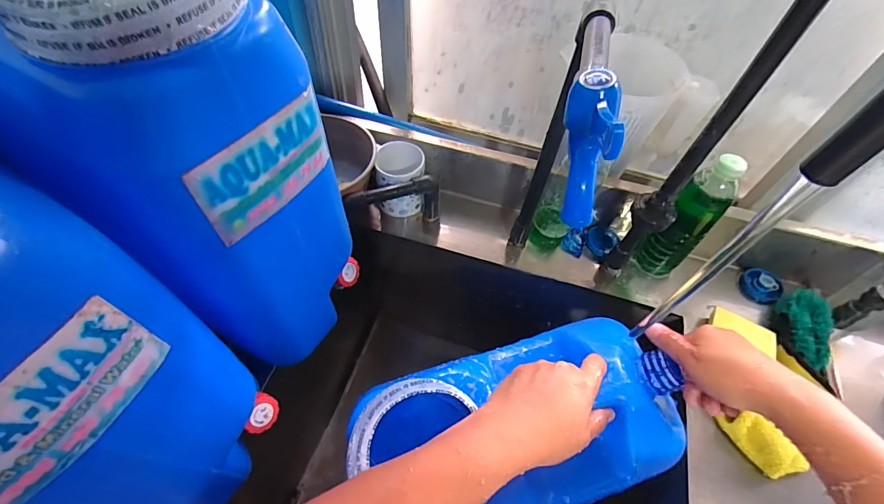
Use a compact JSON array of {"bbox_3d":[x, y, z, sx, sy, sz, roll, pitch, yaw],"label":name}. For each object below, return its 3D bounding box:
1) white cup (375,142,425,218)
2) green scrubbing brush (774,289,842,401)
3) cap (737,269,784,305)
[{"bbox_3d":[-0.067,-0.113,0.645,0.075,0.103,0.067,1,55,-3],"label":"white cup"},{"bbox_3d":[0.502,0.110,0.549,0.075,0.036,0.140,18,55,9],"label":"green scrubbing brush"},{"bbox_3d":[0.492,0.053,0.619,0.052,0.027,0.055,-16,80,12],"label":"cap"}]

